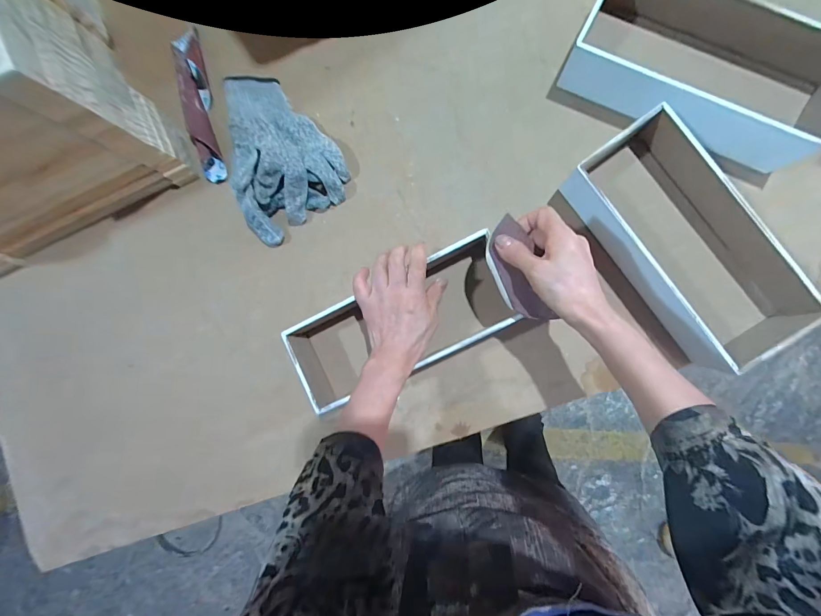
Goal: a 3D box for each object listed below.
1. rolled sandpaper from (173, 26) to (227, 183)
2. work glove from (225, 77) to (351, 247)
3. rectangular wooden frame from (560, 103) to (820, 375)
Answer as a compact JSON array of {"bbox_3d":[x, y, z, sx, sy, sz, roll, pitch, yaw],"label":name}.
[{"bbox_3d":[-0.282,-0.271,0.474,0.031,0.030,0.200,-9,90,10],"label":"rolled sandpaper"},{"bbox_3d":[-0.178,-0.197,0.442,0.141,0.063,0.186,-32,86,9],"label":"work glove"},{"bbox_3d":[0.295,-0.073,0.372,0.122,0.066,0.254,-35,85,7],"label":"rectangular wooden frame"}]

